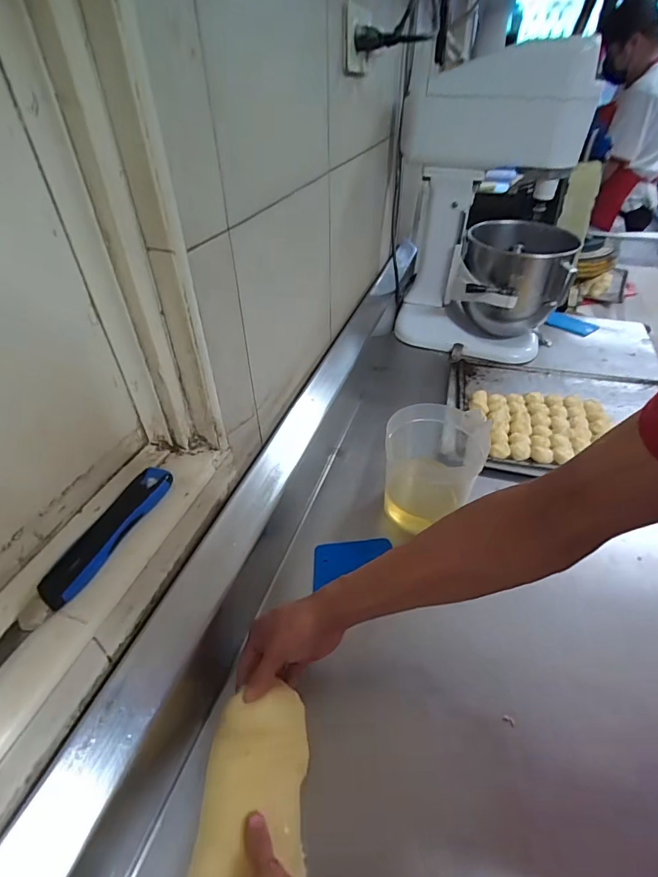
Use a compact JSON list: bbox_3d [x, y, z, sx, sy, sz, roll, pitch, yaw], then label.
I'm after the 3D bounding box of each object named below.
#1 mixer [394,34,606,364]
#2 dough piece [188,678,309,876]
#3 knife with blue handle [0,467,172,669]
[{"bbox_3d":[0.380,-0.497,0.971,0.344,0.551,0.314,22,46,25],"label":"mixer"},{"bbox_3d":[-0.067,0.313,0.387,0.091,0.029,0.154,-1,41,1],"label":"dough piece"},{"bbox_3d":[-0.216,0.108,0.361,0.040,0.014,0.234,14,43,17],"label":"knife with blue handle"}]

